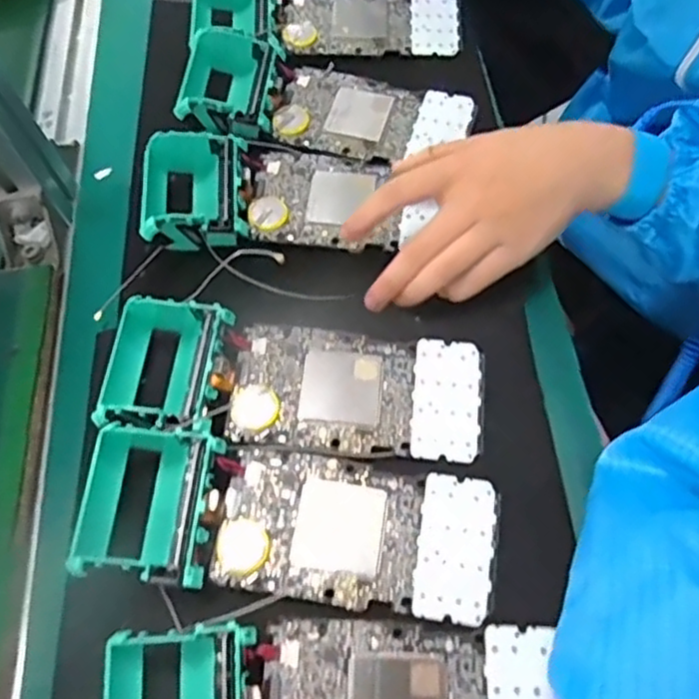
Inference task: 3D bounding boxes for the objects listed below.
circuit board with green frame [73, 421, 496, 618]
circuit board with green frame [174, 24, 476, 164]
[{"bbox_3d":[-0.030,0.082,0.330,0.192,0.033,0.073,8,57,6],"label":"circuit board with green frame"},{"bbox_3d":[-0.018,-0.165,0.463,0.191,0.029,0.079,11,57,8],"label":"circuit board with green frame"}]

